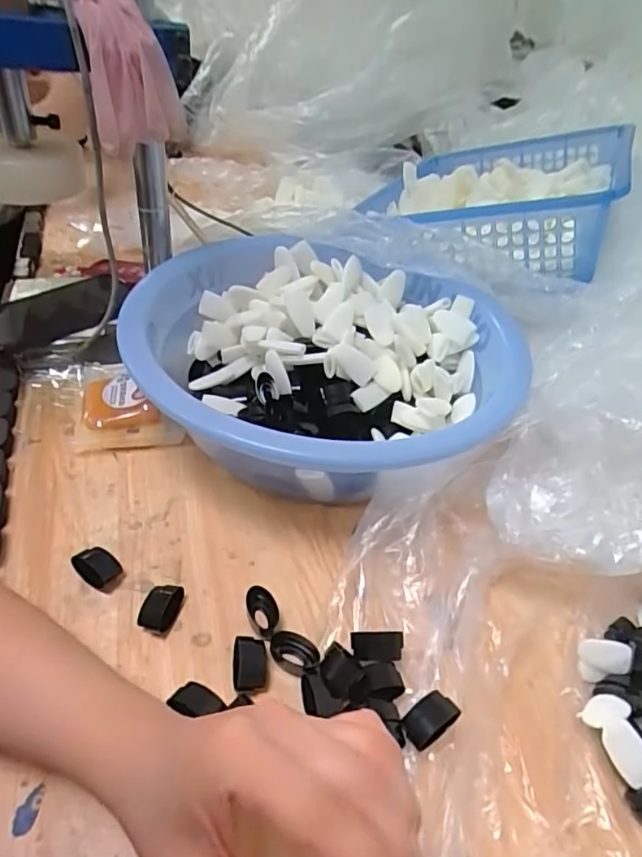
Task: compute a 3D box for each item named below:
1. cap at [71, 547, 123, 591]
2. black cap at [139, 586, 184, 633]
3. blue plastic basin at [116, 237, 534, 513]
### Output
[{"bbox_3d":[-0.158,0.097,0.392,0.029,0.016,0.023,32,48,25],"label":"cap"},{"bbox_3d":[-0.106,0.122,0.373,0.024,0.014,0.029,8,42,0],"label":"black cap"},{"bbox_3d":[-0.002,-0.055,0.510,0.318,0.116,0.325,4,42,-4],"label":"blue plastic basin"}]

